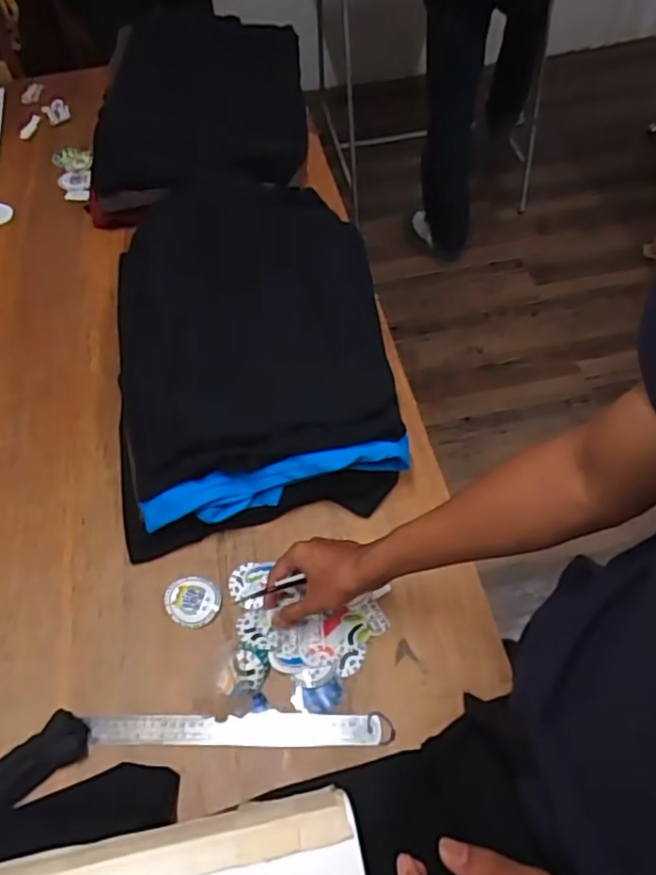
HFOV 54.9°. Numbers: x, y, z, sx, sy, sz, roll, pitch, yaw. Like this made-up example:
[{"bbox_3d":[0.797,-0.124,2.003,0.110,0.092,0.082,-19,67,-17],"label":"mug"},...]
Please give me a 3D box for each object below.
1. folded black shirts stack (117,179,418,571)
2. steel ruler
[{"bbox_3d":[-0.111,-0.152,0.882,0.357,0.106,0.580,-8,58,-3],"label":"folded black shirts stack"},{"bbox_3d":[-0.099,0.306,0.663,0.300,0.006,0.033,-1,68,1],"label":"steel ruler"}]

